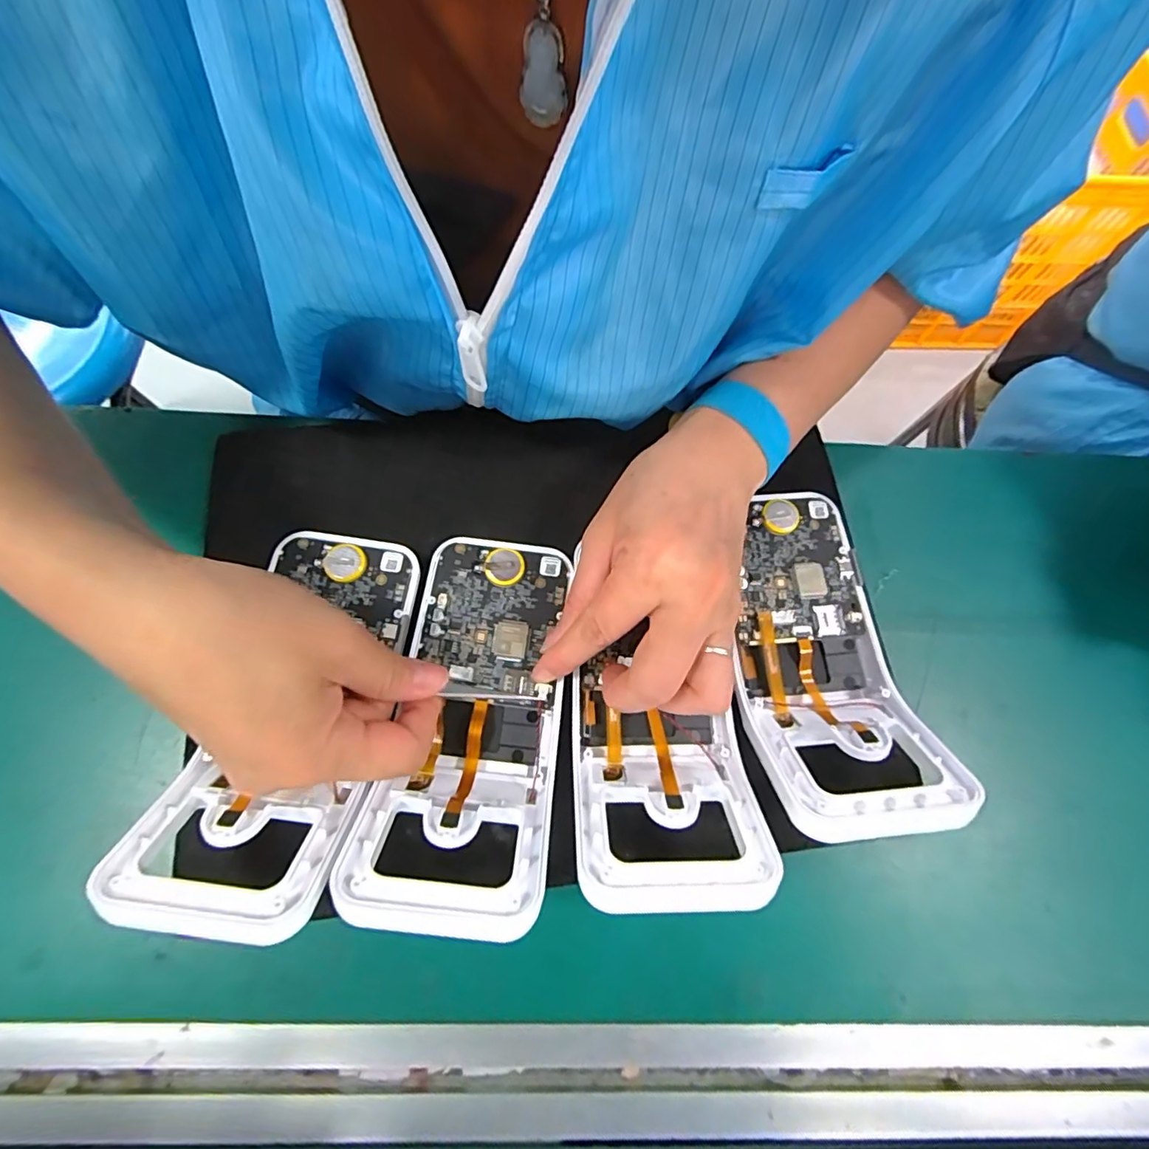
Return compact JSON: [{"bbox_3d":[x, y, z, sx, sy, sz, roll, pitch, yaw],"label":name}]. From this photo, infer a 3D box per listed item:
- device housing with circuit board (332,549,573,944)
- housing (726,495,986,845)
[{"bbox_3d":[-0.046,0.064,0.255,0.074,0.038,0.169,4,56,1],"label":"device housing with circuit board"},{"bbox_3d":[0.120,0.039,0.275,0.085,0.047,0.174,1,54,0],"label":"housing"}]

